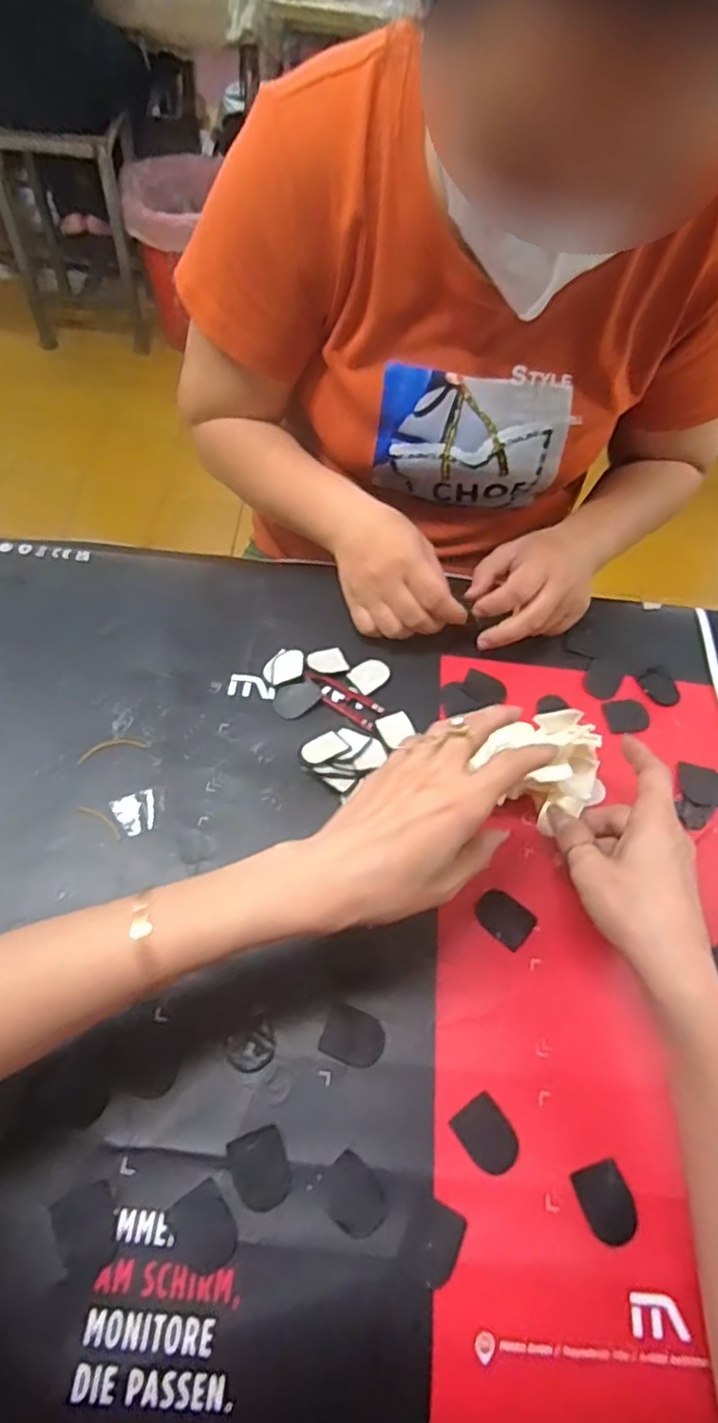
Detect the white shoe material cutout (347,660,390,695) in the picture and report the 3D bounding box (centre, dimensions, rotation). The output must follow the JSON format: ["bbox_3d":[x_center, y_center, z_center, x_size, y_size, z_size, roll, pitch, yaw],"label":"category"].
[{"bbox_3d":[0.009,-0.028,0.505,0.034,0.004,0.025,-36,70,-30],"label":"white shoe material cutout"}]

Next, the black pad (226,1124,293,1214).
[{"bbox_3d":[-0.050,0.236,0.337,0.027,0.004,0.034,-22,64,-17],"label":"black pad"}]

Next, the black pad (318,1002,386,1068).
[{"bbox_3d":[-0.002,0.186,0.374,0.034,0.004,0.028,21,60,7],"label":"black pad"}]

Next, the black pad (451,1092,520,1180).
[{"bbox_3d":[0.070,0.229,0.353,0.027,0.004,0.034,-33,67,-22],"label":"black pad"}]

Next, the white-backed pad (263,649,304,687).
[{"bbox_3d":[-0.055,-0.034,0.494,0.025,0.005,0.033,37,63,15],"label":"white-backed pad"}]

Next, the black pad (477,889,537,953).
[{"bbox_3d":[0.092,0.130,0.413,0.035,0.004,0.027,37,63,16],"label":"black pad"}]

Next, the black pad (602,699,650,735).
[{"bbox_3d":[0.208,0.004,0.508,0.034,0.004,0.029,-4,60,-8],"label":"black pad"}]

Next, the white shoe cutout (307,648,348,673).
[{"bbox_3d":[-0.025,-0.038,0.502,0.030,0.009,0.022,-20,66,-14],"label":"white shoe cutout"}]

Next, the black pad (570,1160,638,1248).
[{"bbox_3d":[0.130,0.256,0.340,0.027,0.004,0.034,-16,62,-14],"label":"black pad"}]

